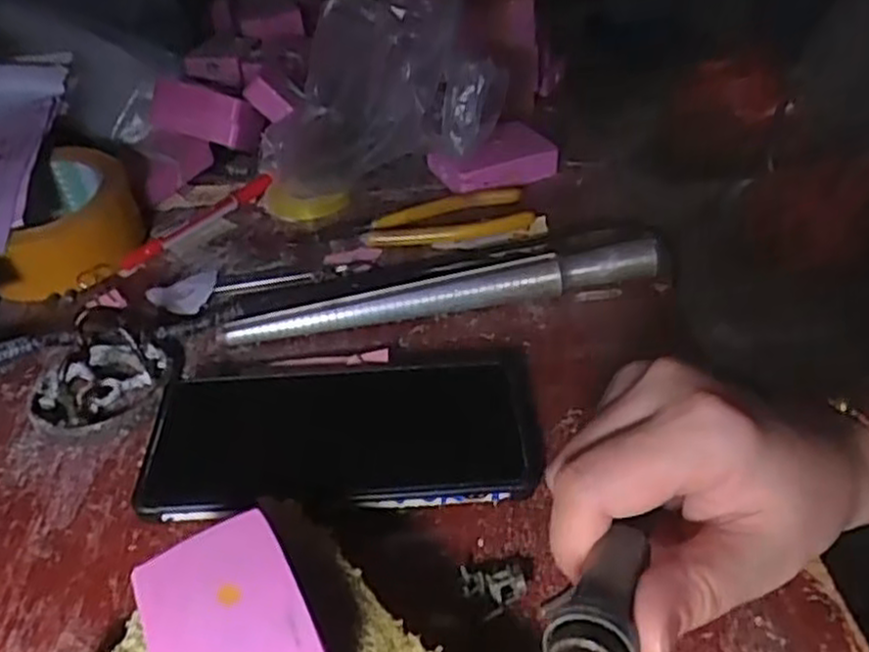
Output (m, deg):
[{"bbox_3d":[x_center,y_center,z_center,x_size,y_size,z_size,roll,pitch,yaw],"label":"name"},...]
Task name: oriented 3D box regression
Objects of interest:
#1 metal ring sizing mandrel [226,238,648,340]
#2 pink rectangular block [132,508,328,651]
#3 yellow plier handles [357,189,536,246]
[{"bbox_3d":[0.007,-0.019,0.408,0.239,0.018,0.019,-10,38,-7],"label":"metal ring sizing mandrel"},{"bbox_3d":[-0.059,0.089,0.216,0.042,0.022,0.068,-21,41,-20],"label":"pink rectangular block"},{"bbox_3d":[0.007,-0.071,0.483,0.110,0.007,0.049,-9,38,-7],"label":"yellow plier handles"}]

